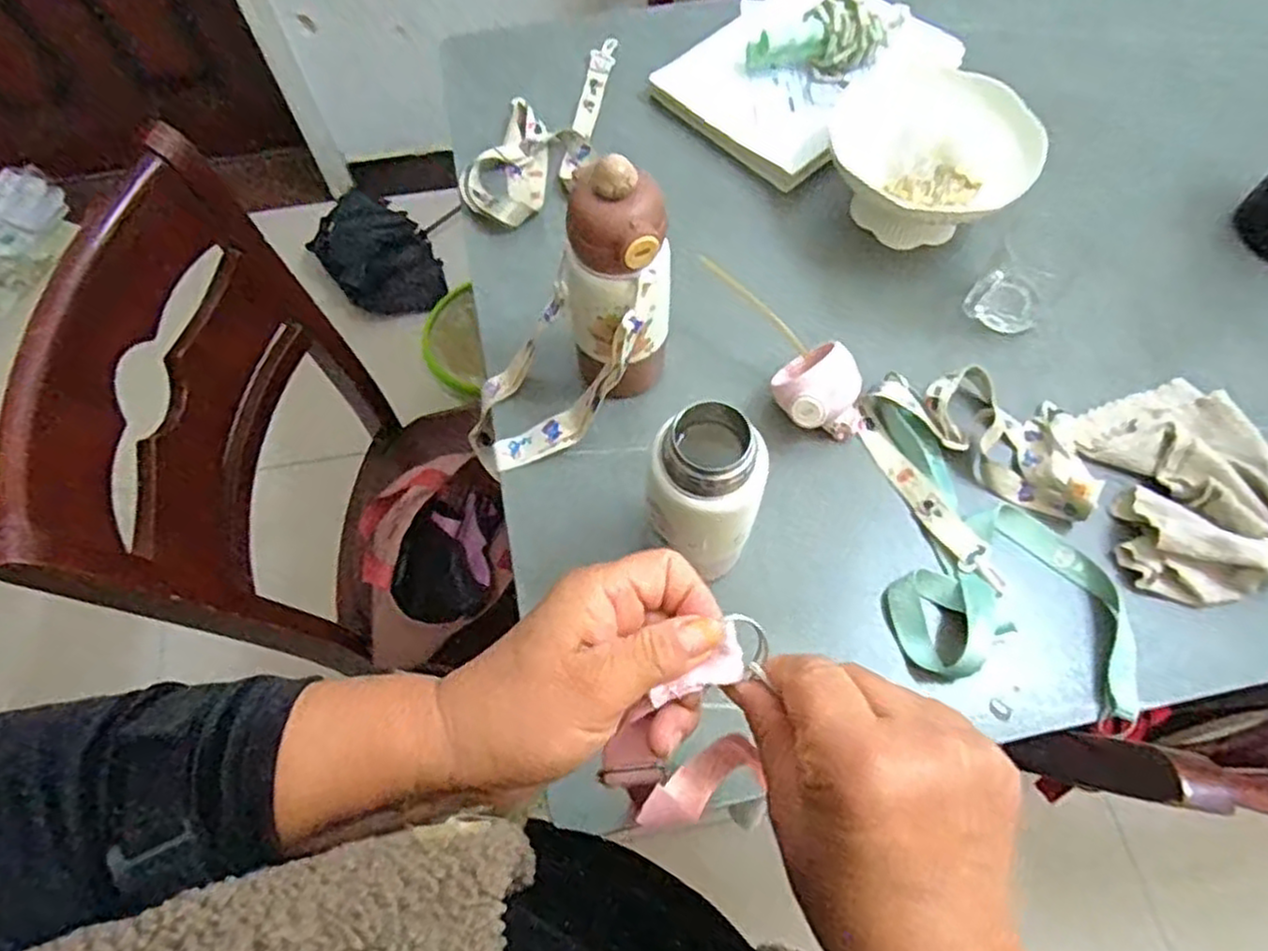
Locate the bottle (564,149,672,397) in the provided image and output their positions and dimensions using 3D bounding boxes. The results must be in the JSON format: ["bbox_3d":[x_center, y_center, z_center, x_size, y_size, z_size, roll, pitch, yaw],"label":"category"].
[{"bbox_3d":[-0.013,-0.138,0.585,0.080,0.238,0.076,0,66,1],"label":"bottle"}]

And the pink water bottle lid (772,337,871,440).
[{"bbox_3d":[0.159,-0.074,0.635,0.072,0.068,0.076,0,66,1],"label":"pink water bottle lid"}]

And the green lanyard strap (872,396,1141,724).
[{"bbox_3d":[0.293,0.053,0.589,0.175,0.026,0.246,5,66,3],"label":"green lanyard strap"}]

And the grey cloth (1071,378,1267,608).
[{"bbox_3d":[0.454,0.008,0.603,0.145,0.041,0.185,-16,67,-6],"label":"grey cloth"}]

